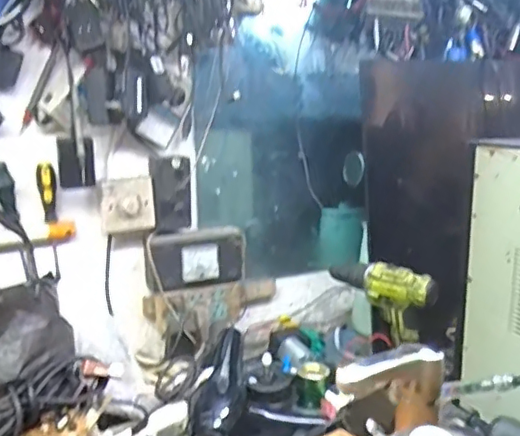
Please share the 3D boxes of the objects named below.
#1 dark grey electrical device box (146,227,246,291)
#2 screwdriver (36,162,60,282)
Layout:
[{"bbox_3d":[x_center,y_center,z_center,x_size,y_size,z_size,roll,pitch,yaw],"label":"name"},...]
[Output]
[{"bbox_3d":[-0.112,0.076,1.051,0.183,0.095,0.042,-5,12,-23],"label":"dark grey electrical device box"},{"bbox_3d":[-0.344,0.007,0.952,0.033,0.196,0.038,-1,12,-5],"label":"screwdriver"}]

